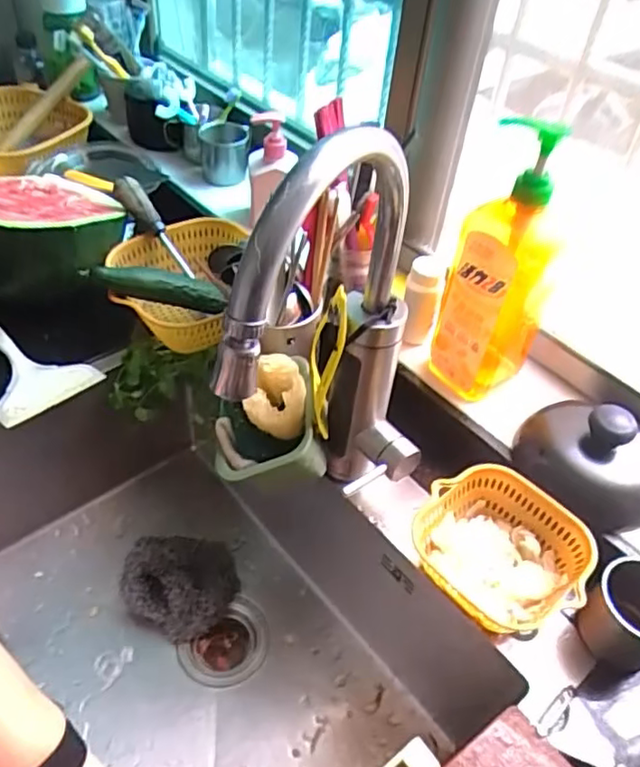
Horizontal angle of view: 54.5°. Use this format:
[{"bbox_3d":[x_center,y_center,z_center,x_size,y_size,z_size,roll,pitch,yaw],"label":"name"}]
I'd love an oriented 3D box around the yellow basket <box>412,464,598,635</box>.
[{"bbox_3d":[0.161,0.156,0.573,0.141,0.064,0.141,-16,50,-20],"label":"yellow basket"}]

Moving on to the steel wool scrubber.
[{"bbox_3d":[-0.172,0.234,0.768,0.134,0.038,0.130,3,46,-3],"label":"steel wool scrubber"}]

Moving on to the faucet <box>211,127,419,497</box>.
[{"bbox_3d":[0.020,0.004,0.462,0.091,0.356,0.199,25,49,16],"label":"faucet"}]

